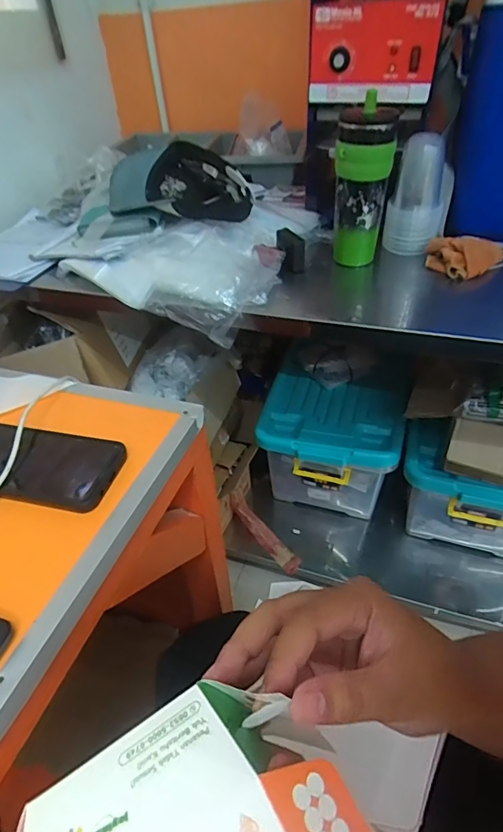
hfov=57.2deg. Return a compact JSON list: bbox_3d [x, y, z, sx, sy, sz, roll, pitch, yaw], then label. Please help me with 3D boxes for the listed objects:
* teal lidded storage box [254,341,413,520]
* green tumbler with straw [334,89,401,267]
[{"bbox_3d":[0.214,0.073,1.240,0.342,0.284,0.298,8,43,14],"label":"teal lidded storage box"},{"bbox_3d":[0.171,-0.342,0.713,0.082,0.224,0.074,9,43,15],"label":"green tumbler with straw"}]

